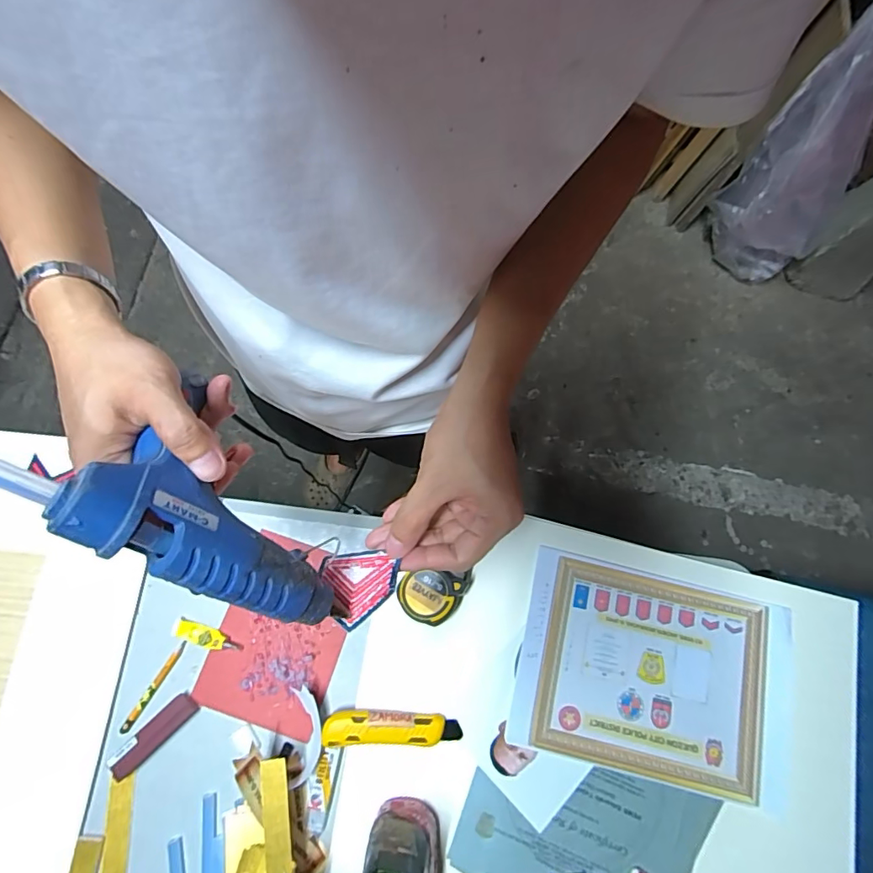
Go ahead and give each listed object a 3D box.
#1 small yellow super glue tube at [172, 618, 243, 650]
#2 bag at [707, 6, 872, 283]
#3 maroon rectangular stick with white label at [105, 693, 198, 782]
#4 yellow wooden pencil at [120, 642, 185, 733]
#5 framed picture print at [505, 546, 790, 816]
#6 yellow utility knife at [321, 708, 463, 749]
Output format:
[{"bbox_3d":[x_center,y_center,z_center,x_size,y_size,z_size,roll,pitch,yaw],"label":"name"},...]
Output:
[{"bbox_3d":[-0.260,0.224,0.553,0.081,0.015,0.022,16,74,3],"label":"small yellow super glue tube"},{"bbox_3d":[0.923,-0.645,1.275,0.269,0.559,0.287,-43,79,-13],"label":"bag"},{"bbox_3d":[-0.302,0.318,0.523,0.094,0.011,0.027,-41,79,-12],"label":"maroon rectangular stick with white label"},{"bbox_3d":[-0.310,0.275,0.539,0.012,0.005,0.100,30,75,7],"label":"yellow wooden pencil"},{"bbox_3d":[0.241,0.263,0.551,0.291,0.008,0.211,14,75,2],"label":"framed picture print"},{"bbox_3d":[-0.048,0.312,0.529,0.144,0.020,0.034,0,74,-2],"label":"yellow utility knife"}]

